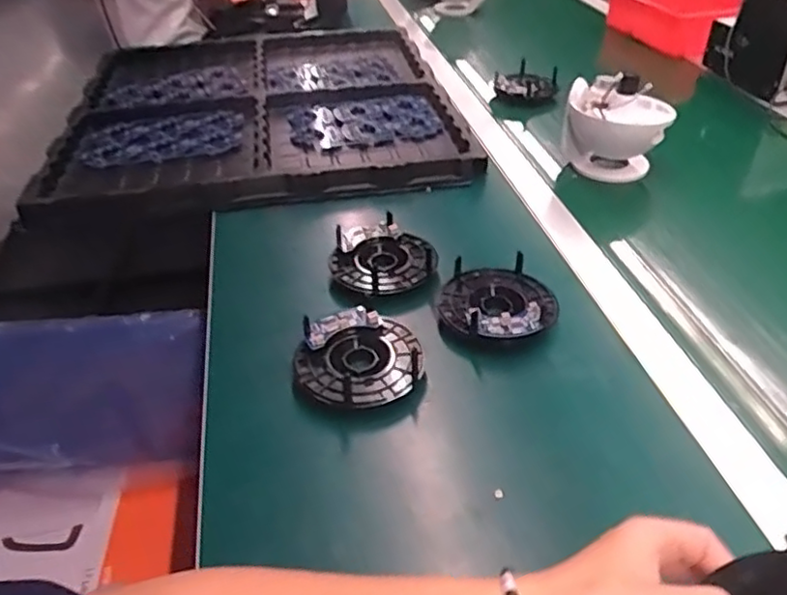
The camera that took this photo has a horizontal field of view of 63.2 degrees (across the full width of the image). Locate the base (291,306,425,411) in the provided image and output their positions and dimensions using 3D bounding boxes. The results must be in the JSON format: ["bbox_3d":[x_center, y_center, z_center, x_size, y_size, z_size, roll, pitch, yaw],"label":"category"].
[{"bbox_3d":[-0.028,0.049,0.502,0.099,0.025,0.093,-2,38,1],"label":"base"}]

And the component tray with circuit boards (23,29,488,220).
[{"bbox_3d":[-0.188,-0.277,0.925,0.504,0.056,0.545,-8,39,-7],"label":"component tray with circuit boards"}]

